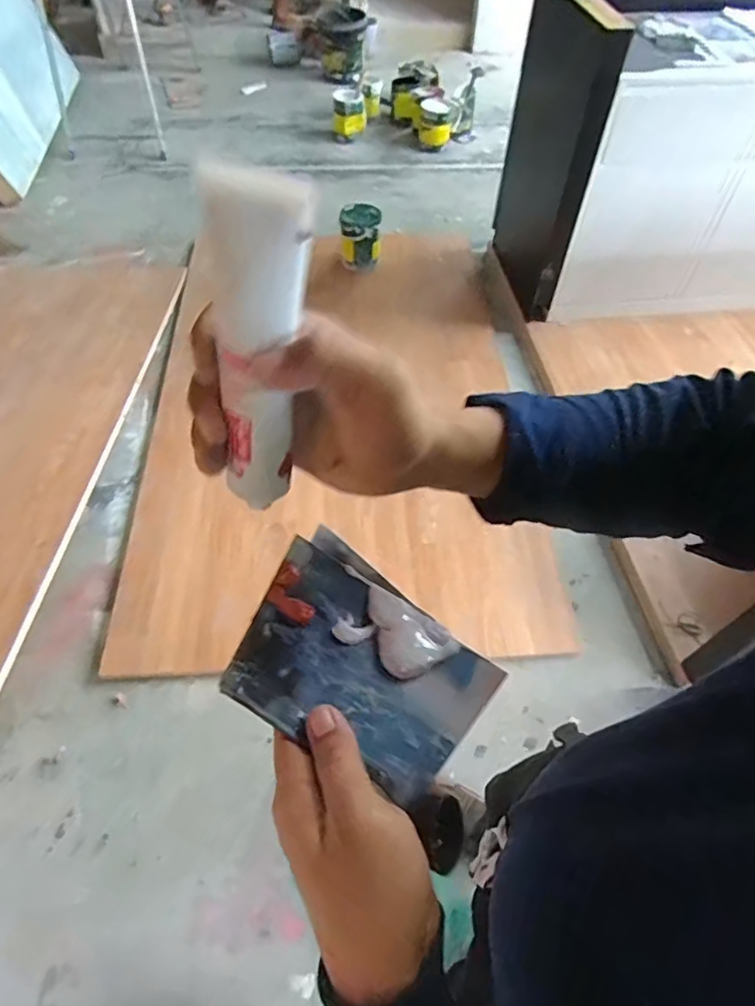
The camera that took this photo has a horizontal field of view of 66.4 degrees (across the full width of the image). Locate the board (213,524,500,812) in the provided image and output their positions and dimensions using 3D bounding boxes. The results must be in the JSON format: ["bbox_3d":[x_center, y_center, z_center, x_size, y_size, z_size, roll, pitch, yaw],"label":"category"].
[{"bbox_3d":[-0.008,0.090,0.329,0.140,0.012,0.111,35,56,6],"label":"board"}]

